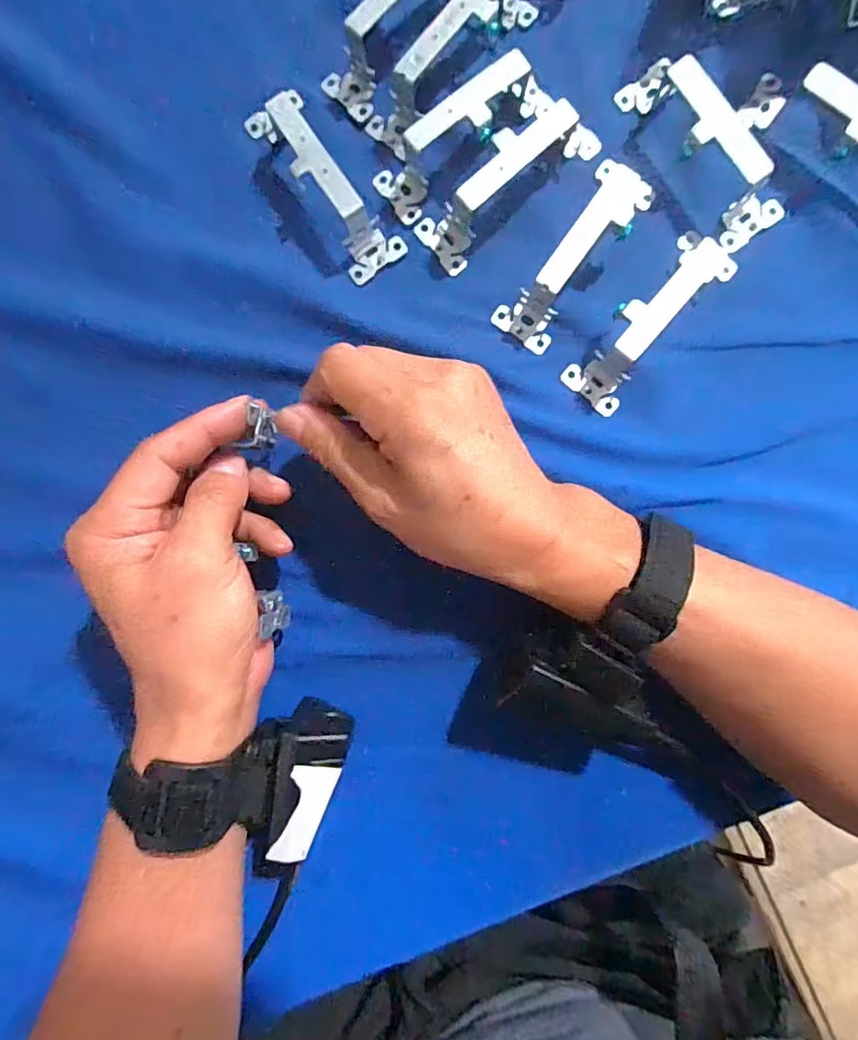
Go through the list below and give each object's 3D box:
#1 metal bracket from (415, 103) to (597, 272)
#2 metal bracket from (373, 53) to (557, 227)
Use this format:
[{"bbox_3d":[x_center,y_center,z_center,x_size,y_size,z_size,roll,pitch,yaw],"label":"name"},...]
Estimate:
[{"bbox_3d":[0.041,-0.177,0.272,0.104,0.031,0.032,-40,89,-1],"label":"metal bracket"},{"bbox_3d":[0.019,-0.200,0.271,0.100,0.033,0.030,-38,89,-1],"label":"metal bracket"}]

